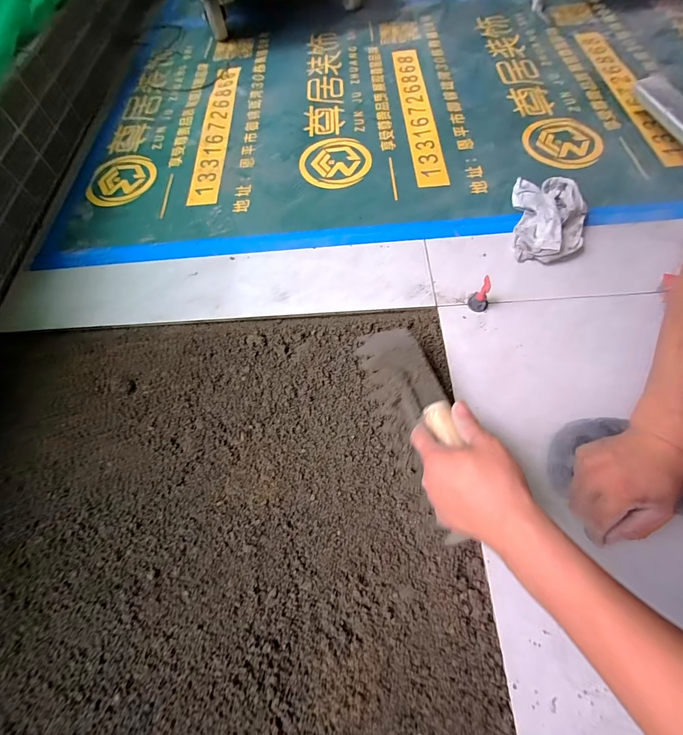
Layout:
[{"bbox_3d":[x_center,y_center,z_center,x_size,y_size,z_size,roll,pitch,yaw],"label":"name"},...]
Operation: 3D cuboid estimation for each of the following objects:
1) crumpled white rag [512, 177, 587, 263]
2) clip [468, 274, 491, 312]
[{"bbox_3d":[0.375,-0.270,0.587,0.115,0.056,0.176,8,66,7],"label":"crumpled white rag"},{"bbox_3d":[0.226,-0.117,0.525,0.031,0.054,0.027,27,70,14],"label":"clip"}]

